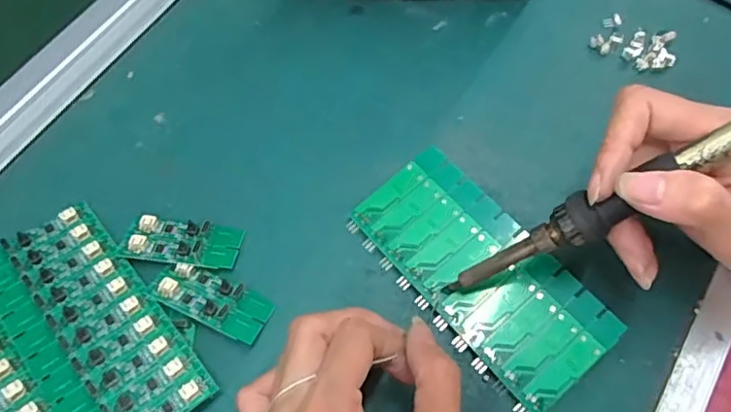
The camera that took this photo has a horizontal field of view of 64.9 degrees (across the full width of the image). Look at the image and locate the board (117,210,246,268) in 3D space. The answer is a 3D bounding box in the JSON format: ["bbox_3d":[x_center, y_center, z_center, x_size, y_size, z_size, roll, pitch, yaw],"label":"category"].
[{"bbox_3d":[-0.100,0.018,0.311,0.063,0.010,0.028,8,66,4],"label":"board"}]

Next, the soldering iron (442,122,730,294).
[{"bbox_3d":[0.117,-0.008,0.243,0.205,0.019,0.020,-33,64,26],"label":"soldering iron"}]

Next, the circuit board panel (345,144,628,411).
[{"bbox_3d":[0.057,0.035,0.300,0.068,0.014,0.137,-37,70,-15],"label":"circuit board panel"}]

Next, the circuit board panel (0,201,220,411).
[{"bbox_3d":[-0.138,0.057,0.284,0.063,0.007,0.137,-35,63,-23],"label":"circuit board panel"}]

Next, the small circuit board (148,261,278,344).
[{"bbox_3d":[-0.078,0.048,0.294,0.058,0.009,0.026,23,68,11],"label":"small circuit board"}]

